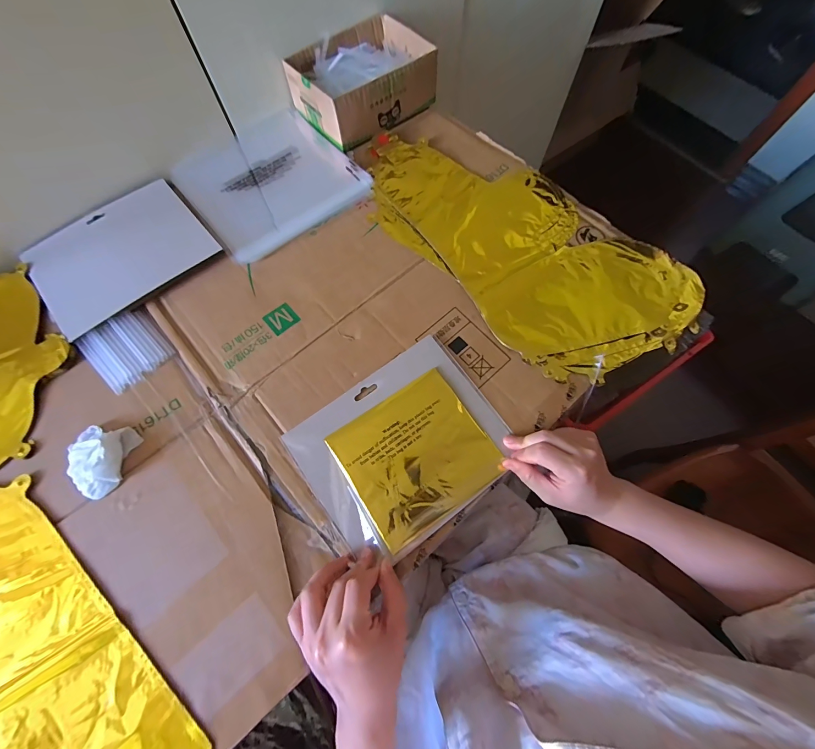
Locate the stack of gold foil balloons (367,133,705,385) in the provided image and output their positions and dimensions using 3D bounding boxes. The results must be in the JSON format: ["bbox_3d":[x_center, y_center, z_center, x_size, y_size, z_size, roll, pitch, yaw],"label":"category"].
[{"bbox_3d":[0.130,-0.171,0.446,0.439,0.015,0.222,42,74,15],"label":"stack of gold foil balloons"}]

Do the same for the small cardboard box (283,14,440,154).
[{"bbox_3d":[-0.063,-0.429,0.514,0.190,0.063,0.140,-38,73,-14],"label":"small cardboard box"}]

